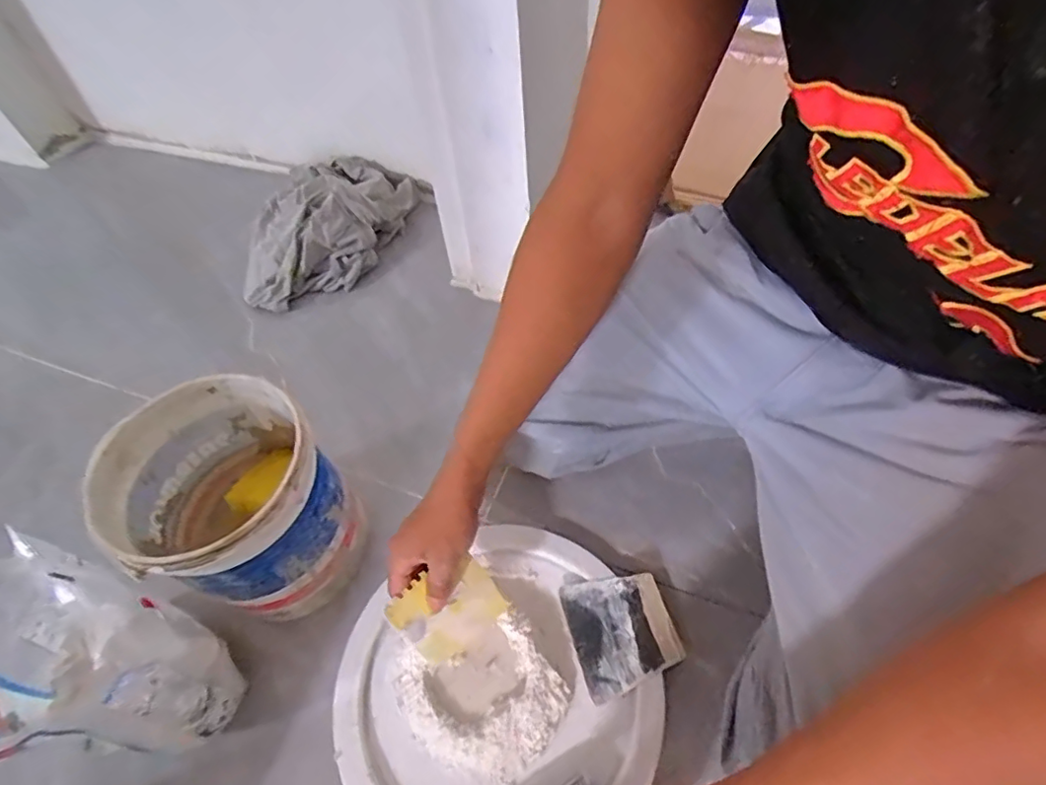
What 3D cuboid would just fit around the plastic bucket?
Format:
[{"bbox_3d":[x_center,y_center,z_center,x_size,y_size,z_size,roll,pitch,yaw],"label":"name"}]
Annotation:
[{"bbox_3d":[-0.270,0.117,0.545,0.170,0.211,0.179,-2,54,3],"label":"plastic bucket"}]

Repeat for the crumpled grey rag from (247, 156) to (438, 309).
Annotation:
[{"bbox_3d":[-0.338,-0.275,0.902,0.257,0.091,0.330,20,59,18],"label":"crumpled grey rag"}]

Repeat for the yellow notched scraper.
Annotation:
[{"bbox_3d":[-0.066,0.191,0.492,0.087,0.012,0.074,-37,92,-23],"label":"yellow notched scraper"}]

